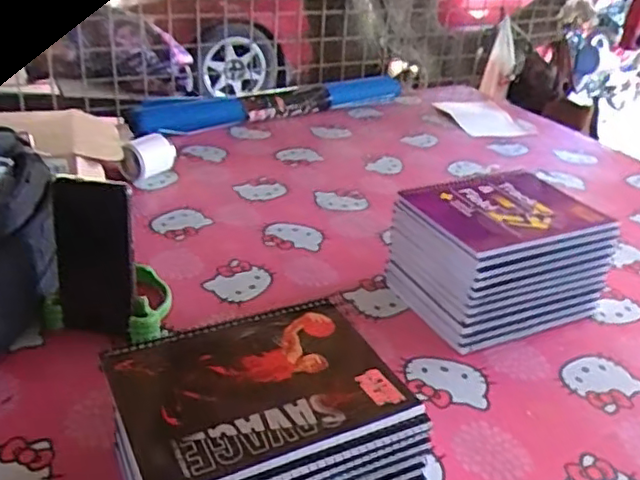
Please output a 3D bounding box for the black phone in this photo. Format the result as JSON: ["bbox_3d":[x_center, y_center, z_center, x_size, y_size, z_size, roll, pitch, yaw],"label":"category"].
[{"bbox_3d":[-0.226,0.019,0.653,0.079,0.186,0.011,14,34,7],"label":"black phone"}]

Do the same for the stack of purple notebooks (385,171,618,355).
[{"bbox_3d":[0.214,0.018,0.762,0.231,0.123,0.164,-8,32,-21],"label":"stack of purple notebooks"}]

